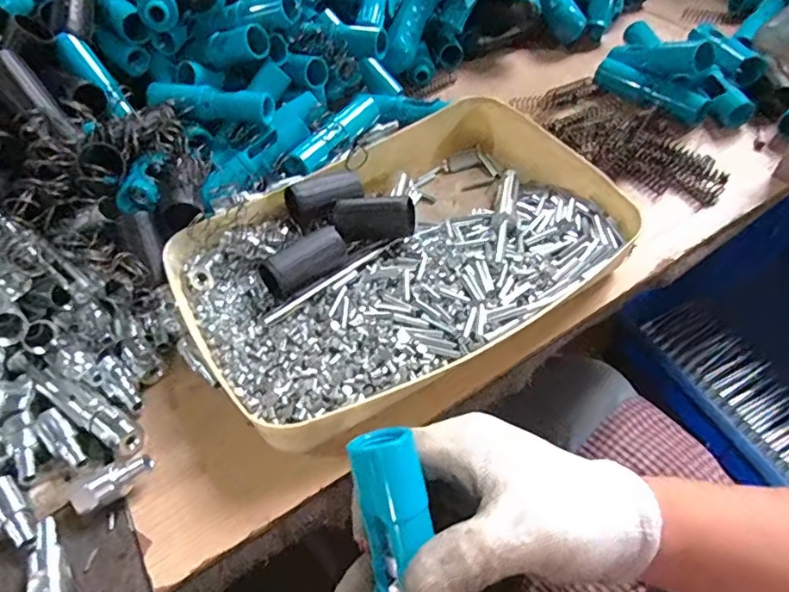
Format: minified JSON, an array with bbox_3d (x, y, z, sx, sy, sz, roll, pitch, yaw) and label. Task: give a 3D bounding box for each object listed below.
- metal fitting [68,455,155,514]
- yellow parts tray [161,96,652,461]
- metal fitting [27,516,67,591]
[{"bbox_3d":[-0.183,0.123,0.351,0.053,0.019,0.019,-31,55,-18],"label":"metal fitting"},{"bbox_3d":[0.004,-0.039,0.434,0.337,0.050,0.242,-30,54,-17],"label":"yellow parts tray"},{"bbox_3d":[-0.207,0.160,0.324,0.015,0.018,0.053,-19,52,-9],"label":"metal fitting"}]

